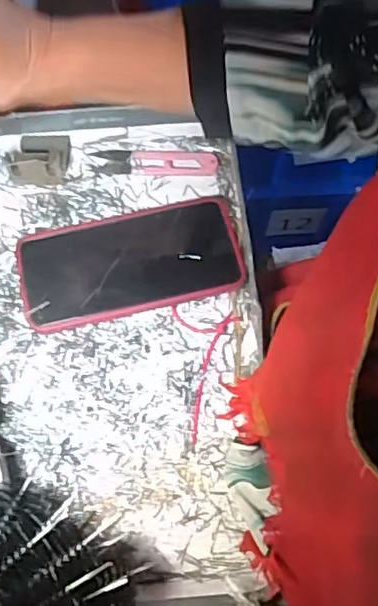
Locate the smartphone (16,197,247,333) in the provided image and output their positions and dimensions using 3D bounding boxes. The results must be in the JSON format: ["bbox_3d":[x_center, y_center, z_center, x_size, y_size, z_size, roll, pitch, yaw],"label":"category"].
[{"bbox_3d":[-0.043,-0.031,0.445,0.160,0.018,0.079,-15,71,-5],"label":"smartphone"}]

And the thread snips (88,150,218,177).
[{"bbox_3d":[-0.027,-0.114,0.485,0.098,0.004,0.024,1,70,1],"label":"thread snips"}]

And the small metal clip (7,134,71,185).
[{"bbox_3d":[-0.119,-0.119,0.469,0.043,0.033,0.043,-2,70,0],"label":"small metal clip"}]

